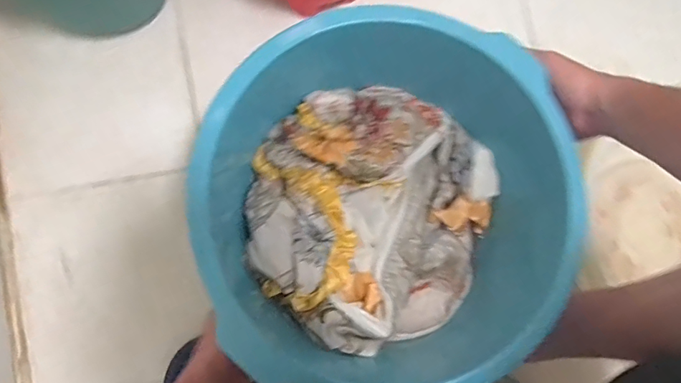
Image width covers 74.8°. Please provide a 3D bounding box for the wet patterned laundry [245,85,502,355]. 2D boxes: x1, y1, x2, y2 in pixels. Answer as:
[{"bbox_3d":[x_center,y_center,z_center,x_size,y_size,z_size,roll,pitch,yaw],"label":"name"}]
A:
[{"bbox_3d":[0.041,0.020,0.549,0.298,0.102,0.304,0,79,-1],"label":"wet patterned laundry"}]

